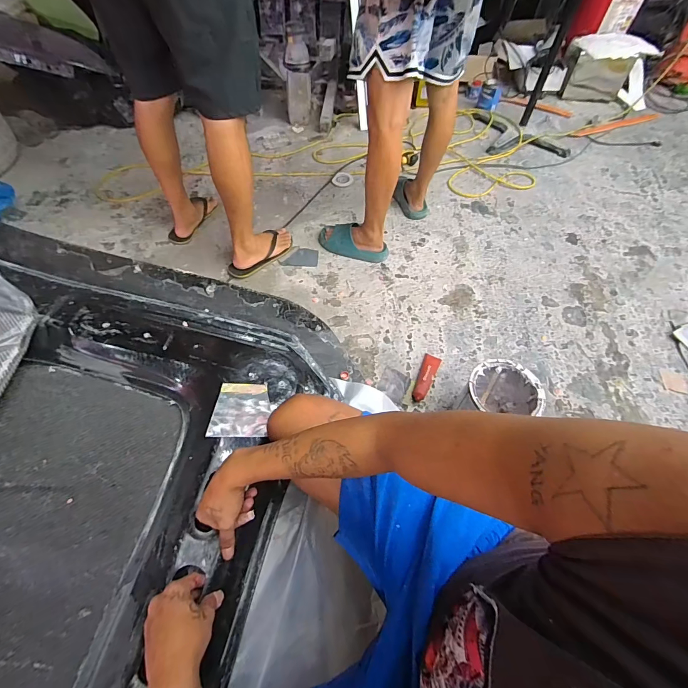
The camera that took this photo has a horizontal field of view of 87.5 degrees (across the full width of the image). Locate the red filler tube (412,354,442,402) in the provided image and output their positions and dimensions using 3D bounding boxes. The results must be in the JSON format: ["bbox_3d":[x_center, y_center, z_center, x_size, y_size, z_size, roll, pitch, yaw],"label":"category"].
[{"bbox_3d":[0.234,0.092,1.027,0.049,0.030,0.161,24,59,14],"label":"red filler tube"}]

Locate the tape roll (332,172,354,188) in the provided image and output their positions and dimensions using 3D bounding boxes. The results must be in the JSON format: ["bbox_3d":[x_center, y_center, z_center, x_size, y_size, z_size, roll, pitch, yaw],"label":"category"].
[{"bbox_3d":[-0.005,-0.712,1.550,0.090,0.017,0.095,1,56,-1],"label":"tape roll"}]

